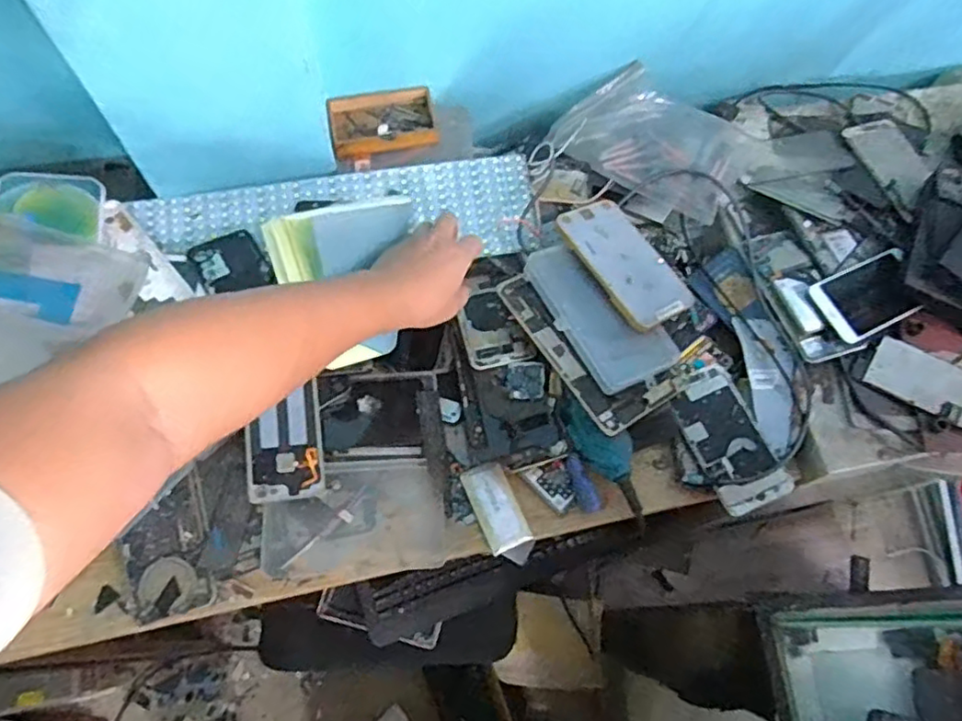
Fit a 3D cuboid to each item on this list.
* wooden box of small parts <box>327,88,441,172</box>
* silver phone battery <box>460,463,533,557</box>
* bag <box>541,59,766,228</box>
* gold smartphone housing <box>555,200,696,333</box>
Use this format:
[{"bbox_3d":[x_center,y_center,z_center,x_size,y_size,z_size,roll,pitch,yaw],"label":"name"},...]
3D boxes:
[{"bbox_3d":[-0.114,-0.275,0.751,0.121,0.025,0.084,-14,69,-8],"label":"wooden box of small parts"},{"bbox_3d":[0.015,0.150,0.650,0.045,0.010,0.087,-21,70,-11],"label":"silver phone battery"},{"bbox_3d":[0.215,-0.273,0.784,0.232,0.032,0.147,31,69,10],"label":"bag"},{"bbox_3d":[0.159,-0.109,0.707,0.099,0.011,0.161,-25,70,-31],"label":"gold smartphone housing"}]

